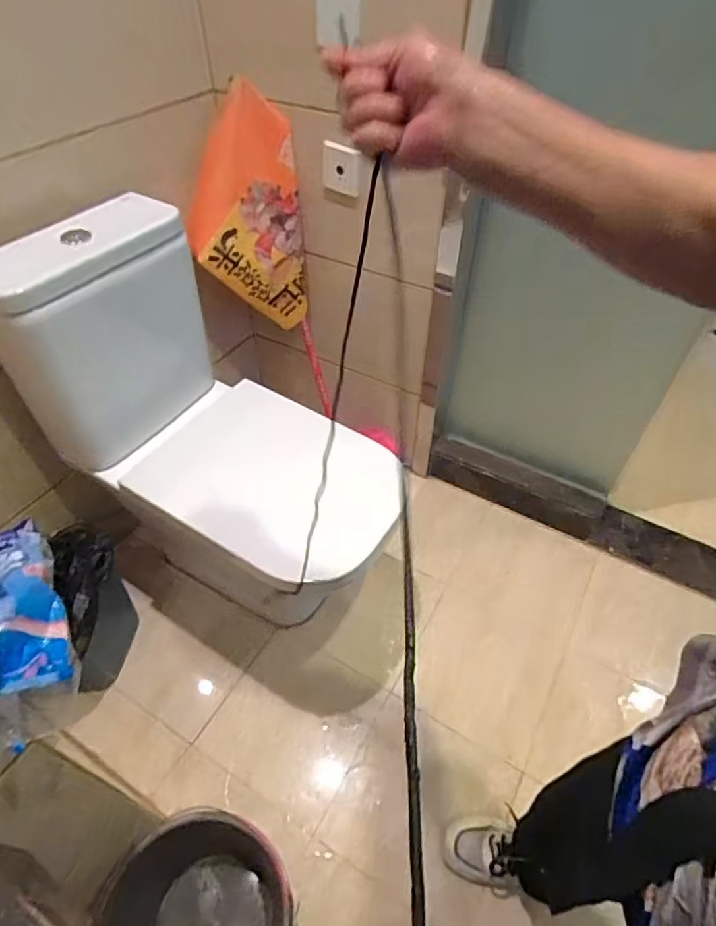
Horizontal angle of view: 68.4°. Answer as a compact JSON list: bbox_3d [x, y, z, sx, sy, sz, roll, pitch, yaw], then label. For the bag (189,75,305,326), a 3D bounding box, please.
[{"bbox_3d":[-0.242,-0.529,1.167,0.231,0.433,0.154,-7,48,-6],"label":"bag"}]

